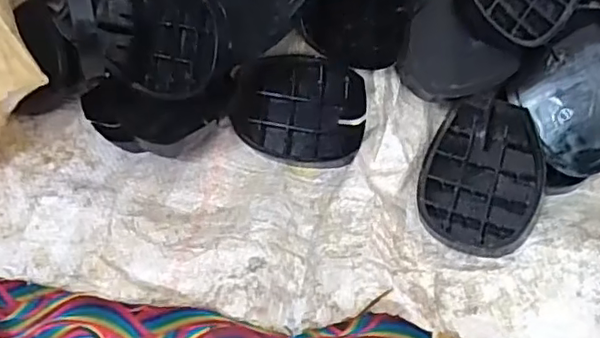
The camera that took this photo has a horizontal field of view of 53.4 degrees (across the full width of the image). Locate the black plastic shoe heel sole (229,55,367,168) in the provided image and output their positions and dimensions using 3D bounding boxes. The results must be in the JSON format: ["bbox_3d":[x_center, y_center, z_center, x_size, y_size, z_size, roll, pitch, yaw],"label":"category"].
[{"bbox_3d":[-0.002,-0.047,0.480,0.108,0.017,0.086,7,82,15],"label":"black plastic shoe heel sole"}]

